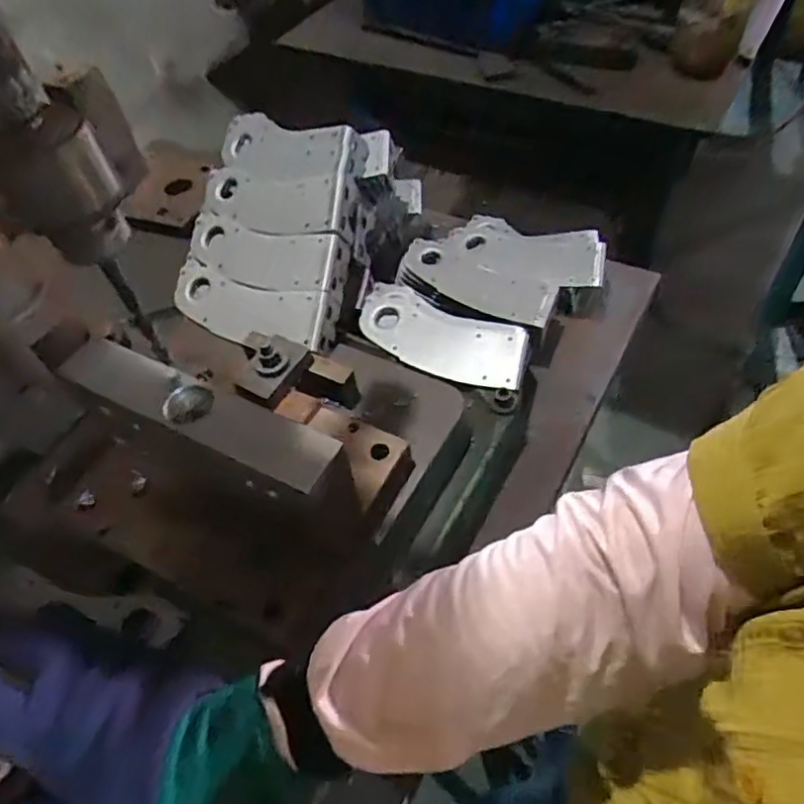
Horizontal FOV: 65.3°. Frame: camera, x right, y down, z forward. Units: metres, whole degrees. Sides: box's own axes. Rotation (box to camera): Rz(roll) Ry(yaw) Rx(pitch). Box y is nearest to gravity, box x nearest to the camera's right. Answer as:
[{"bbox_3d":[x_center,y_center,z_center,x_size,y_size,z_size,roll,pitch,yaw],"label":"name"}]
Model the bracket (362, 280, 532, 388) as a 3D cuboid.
[{"bbox_3d":[0.035,-0.068,0.613,0.183,0.014,0.082,27,60,22],"label":"bracket"}]

